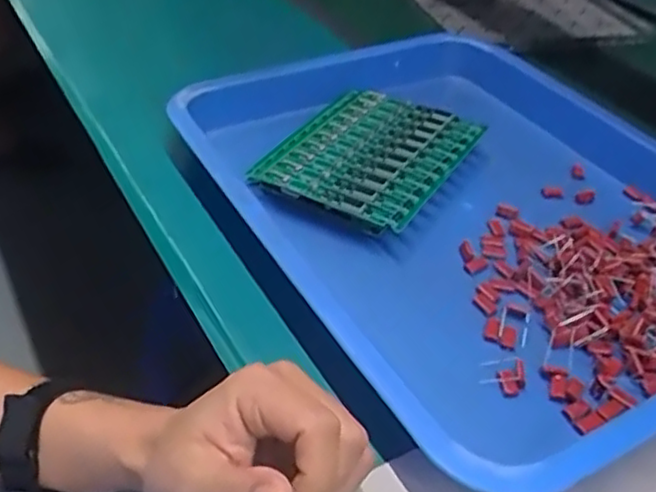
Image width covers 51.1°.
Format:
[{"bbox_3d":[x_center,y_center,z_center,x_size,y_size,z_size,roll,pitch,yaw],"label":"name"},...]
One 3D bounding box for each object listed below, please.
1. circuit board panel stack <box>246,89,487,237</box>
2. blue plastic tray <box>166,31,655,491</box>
[{"bbox_3d":[0.032,-0.070,0.535,0.130,0.023,0.146,24,46,25],"label":"circuit board panel stack"},{"bbox_3d":[0.094,-0.046,0.525,0.335,0.048,0.459,-19,45,-24],"label":"blue plastic tray"}]

